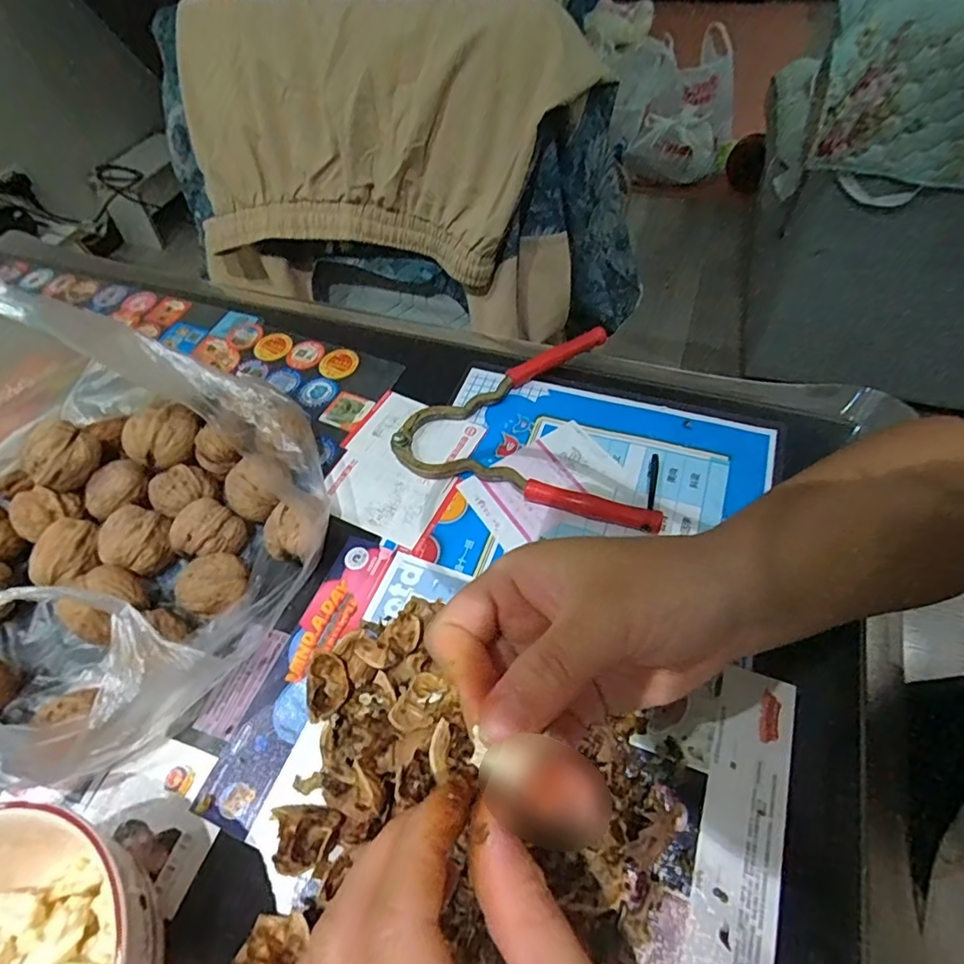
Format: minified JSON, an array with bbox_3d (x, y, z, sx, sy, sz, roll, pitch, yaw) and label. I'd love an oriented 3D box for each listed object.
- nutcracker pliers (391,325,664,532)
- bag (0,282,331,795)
[{"bbox_3d":[0.041,-0.050,0.371,0.169,0.013,0.150,12,58,13],"label":"nutcracker pliers"},{"bbox_3d":[-0.199,0.026,0.290,0.218,0.095,0.211,-19,56,-8],"label":"bag"}]

